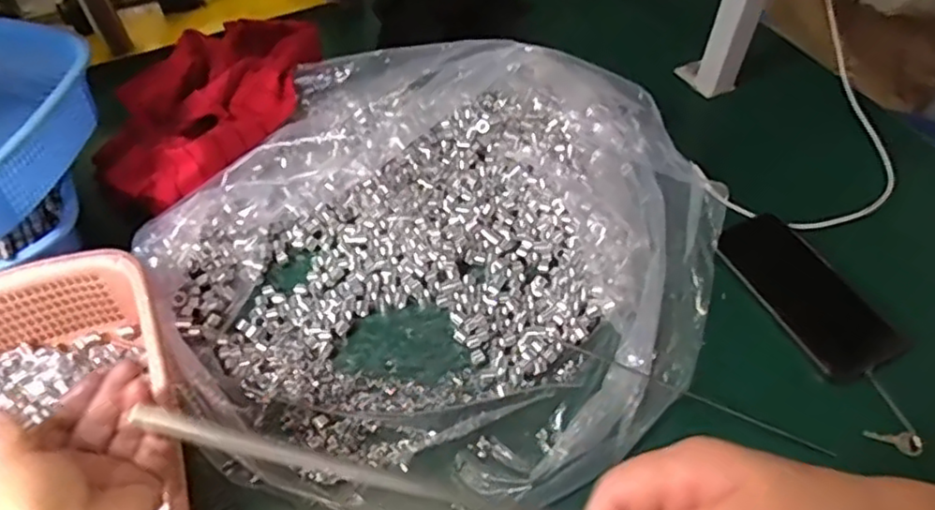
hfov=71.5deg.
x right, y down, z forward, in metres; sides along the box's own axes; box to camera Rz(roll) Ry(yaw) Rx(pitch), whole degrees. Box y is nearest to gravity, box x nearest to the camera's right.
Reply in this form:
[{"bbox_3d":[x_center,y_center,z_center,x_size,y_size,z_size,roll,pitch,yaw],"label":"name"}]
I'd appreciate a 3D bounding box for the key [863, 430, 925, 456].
[{"bbox_3d":[0.313,0.136,0.477,0.037,0.009,0.014,12,51,27],"label":"key"}]

